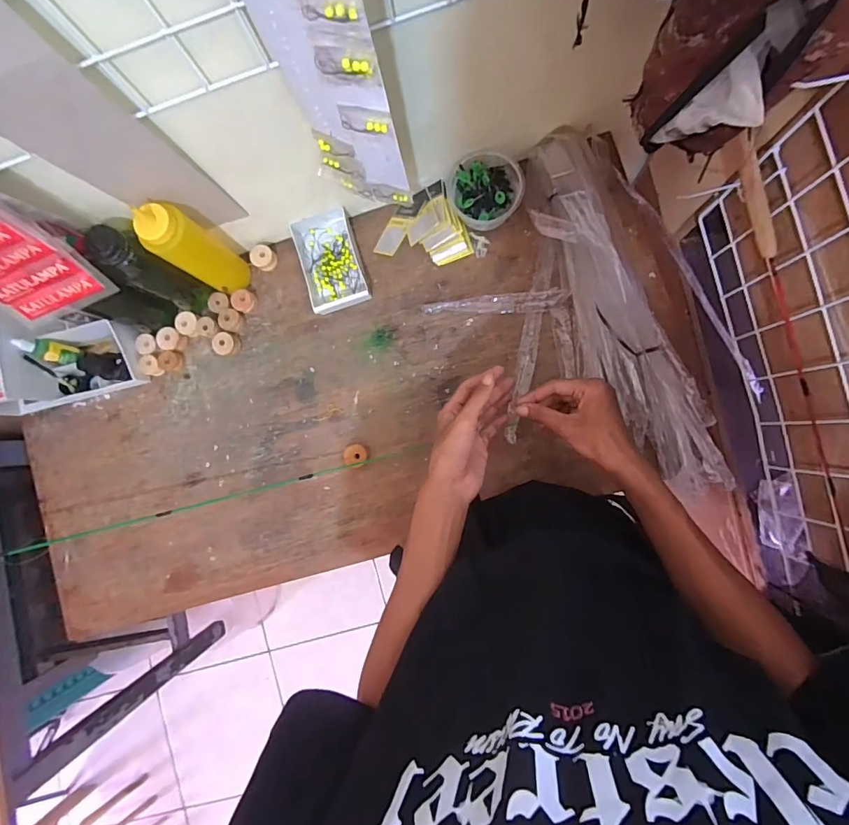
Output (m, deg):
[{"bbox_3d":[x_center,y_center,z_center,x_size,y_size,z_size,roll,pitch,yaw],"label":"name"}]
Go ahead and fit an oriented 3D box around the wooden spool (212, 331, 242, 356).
[{"bbox_3d":[-0.298,-0.104,0.682,0.035,0.024,0.036,0,87,6],"label":"wooden spool"}]

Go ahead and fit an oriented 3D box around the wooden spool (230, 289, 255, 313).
[{"bbox_3d":[-0.272,-0.168,0.682,0.029,0.024,0.033,31,90,7],"label":"wooden spool"}]

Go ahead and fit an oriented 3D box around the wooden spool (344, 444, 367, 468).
[{"bbox_3d":[-0.100,0.064,0.662,0.032,0.020,0.033,0,87,6],"label":"wooden spool"}]

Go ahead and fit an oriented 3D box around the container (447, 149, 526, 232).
[{"bbox_3d":[0.085,-0.311,0.636,0.097,0.054,0.097,0,87,6],"label":"container"}]

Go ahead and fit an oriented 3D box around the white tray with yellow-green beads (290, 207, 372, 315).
[{"bbox_3d":[-0.140,-0.228,0.673,0.084,0.031,0.155,-17,85,5],"label":"white tray with yellow-green beads"}]

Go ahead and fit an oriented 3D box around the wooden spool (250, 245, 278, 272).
[{"bbox_3d":[-0.243,-0.233,0.683,0.036,0.018,0.032,43,92,6],"label":"wooden spool"}]

